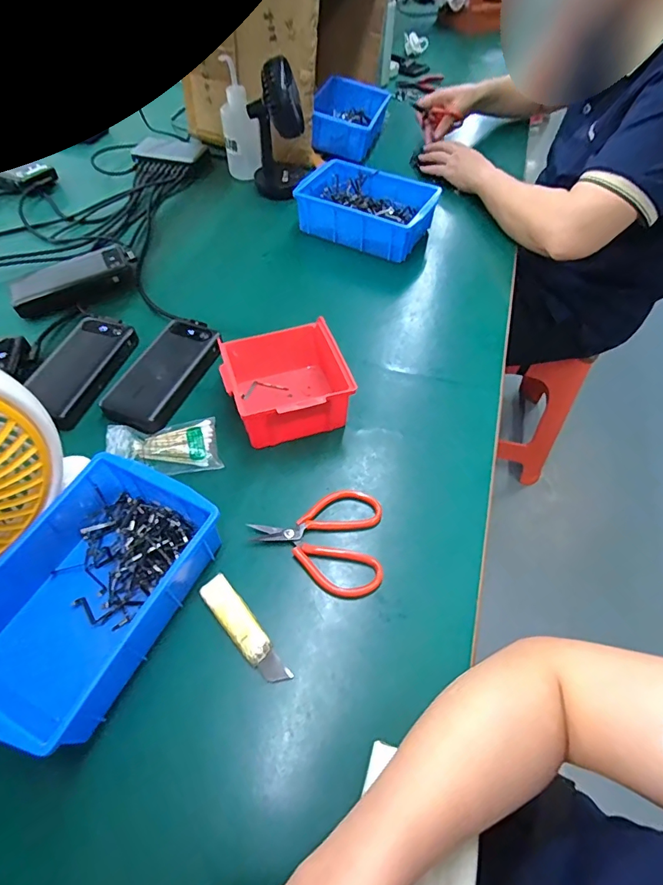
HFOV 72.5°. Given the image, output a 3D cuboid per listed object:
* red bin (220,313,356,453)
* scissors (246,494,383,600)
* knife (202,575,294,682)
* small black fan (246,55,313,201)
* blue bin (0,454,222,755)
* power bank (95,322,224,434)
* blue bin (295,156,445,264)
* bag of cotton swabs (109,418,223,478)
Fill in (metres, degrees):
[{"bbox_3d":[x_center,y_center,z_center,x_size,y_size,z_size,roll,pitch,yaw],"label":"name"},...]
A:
[{"bbox_3d":[-0.053,-0.072,0.504,0.123,0.061,0.139,-15,57,-12],"label":"red bin"},{"bbox_3d":[-0.002,0.100,0.424,0.122,0.019,0.095,-17,57,-13],"label":"scissors"},{"bbox_3d":[-0.074,0.157,0.383,0.025,0.006,0.105,-35,63,-23],"label":"knife"},{"bbox_3d":[-0.087,-0.530,0.758,0.089,0.180,0.120,7,55,3],"label":"small black fan"},{"bbox_3d":[-0.199,0.117,0.368,0.134,0.058,0.195,23,57,14],"label":"blue bin"},{"bbox_3d":[-0.194,-0.083,0.532,0.077,0.022,0.155,20,57,12],"label":"power bank"},{"bbox_3d":[0.055,-0.379,0.734,0.202,0.057,0.139,26,58,15],"label":"blue bin"},{"bbox_3d":[-0.174,0.005,0.471,0.108,0.018,0.069,-10,56,-9],"label":"bag of cotton swabs"}]

